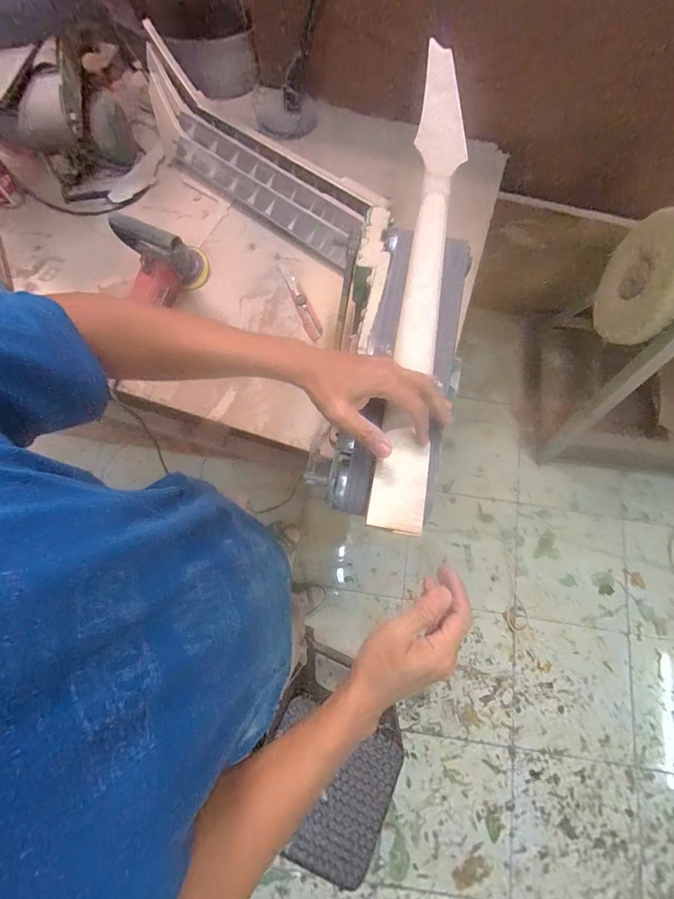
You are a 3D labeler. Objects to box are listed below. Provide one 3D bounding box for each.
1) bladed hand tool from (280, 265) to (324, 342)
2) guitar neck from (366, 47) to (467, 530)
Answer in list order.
[{"bbox_3d":[-0.077,-0.324,0.799,0.035,0.027,0.205,-21,75,-5],"label":"bladed hand tool"},{"bbox_3d":[0.111,-0.233,0.474,0.061,0.051,0.666,8,76,3],"label":"guitar neck"}]

